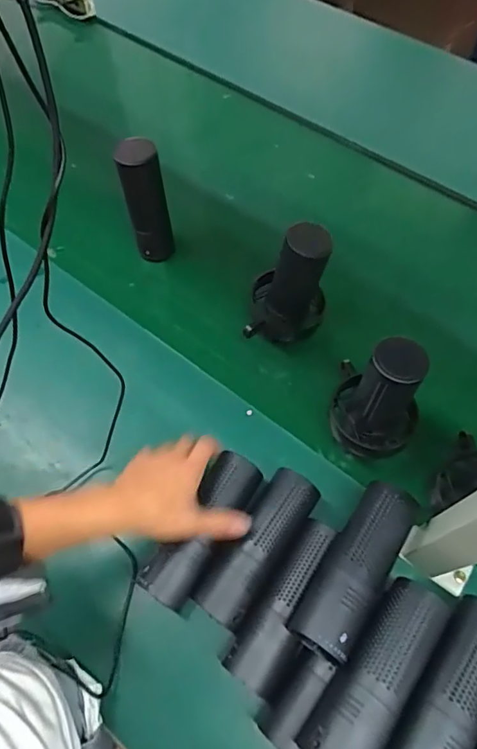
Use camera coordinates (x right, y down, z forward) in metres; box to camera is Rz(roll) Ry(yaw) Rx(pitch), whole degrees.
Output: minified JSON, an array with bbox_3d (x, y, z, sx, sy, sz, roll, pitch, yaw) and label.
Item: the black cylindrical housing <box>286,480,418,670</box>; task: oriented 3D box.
[{"bbox_3d":[0.111,0.177,0.461,0.054,0.053,0.163,34,67,16],"label":"black cylindrical housing"}]

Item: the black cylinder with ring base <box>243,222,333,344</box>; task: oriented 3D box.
[{"bbox_3d":[0.061,-0.105,0.585,0.096,0.130,0.089,5,62,2],"label":"black cylinder with ring base"}]

